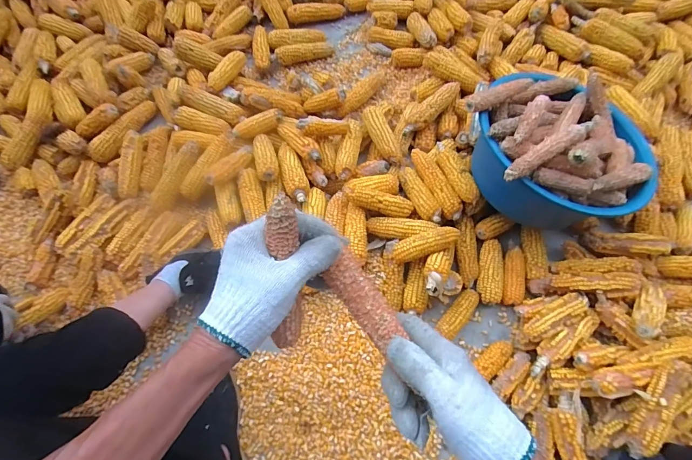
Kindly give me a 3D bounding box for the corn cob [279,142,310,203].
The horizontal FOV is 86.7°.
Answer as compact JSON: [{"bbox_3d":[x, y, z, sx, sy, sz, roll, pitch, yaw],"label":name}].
[{"bbox_3d":[-0.120,-0.132,0.807,0.051,0.044,0.171,-19,68,-6],"label":"corn cob"}]

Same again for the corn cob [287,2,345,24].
[{"bbox_3d":[-0.089,-0.654,1.102,0.172,0.043,0.038,-12,68,-3],"label":"corn cob"}]

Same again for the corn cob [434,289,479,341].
[{"bbox_3d":[0.232,0.170,0.753,0.043,0.036,0.113,38,74,16],"label":"corn cob"}]

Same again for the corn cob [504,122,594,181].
[{"bbox_3d":[0.336,-0.131,0.606,0.191,0.032,0.031,-31,70,-10],"label":"corn cob"}]

